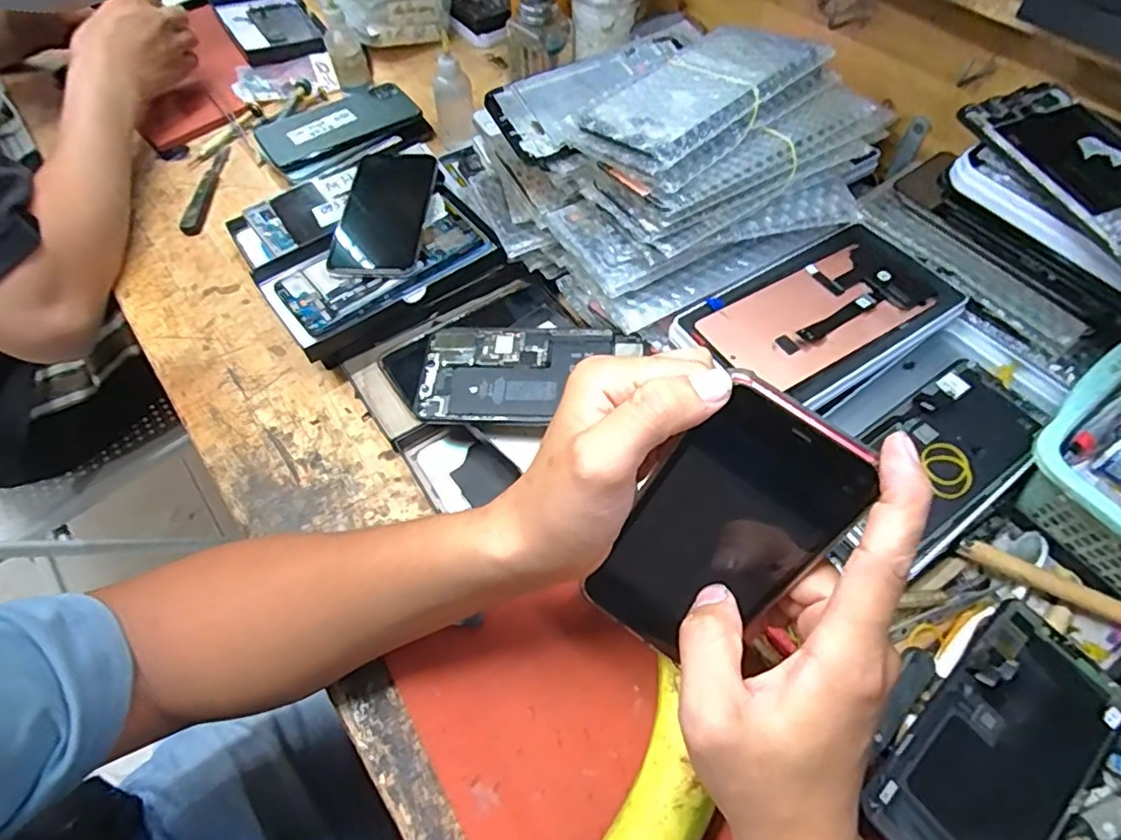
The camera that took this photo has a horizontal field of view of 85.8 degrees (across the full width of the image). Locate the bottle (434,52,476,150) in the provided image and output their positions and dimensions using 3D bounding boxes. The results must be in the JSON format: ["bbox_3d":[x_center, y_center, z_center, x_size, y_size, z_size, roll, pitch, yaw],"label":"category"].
[{"bbox_3d":[-0.105,-0.312,0.588,0.037,0.074,0.031,-9,58,-3],"label":"bottle"}]

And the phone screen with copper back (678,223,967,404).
[{"bbox_3d":[0.175,-0.073,0.405,0.171,0.007,0.095,-29,61,-15],"label":"phone screen with copper back"}]

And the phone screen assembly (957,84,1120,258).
[{"bbox_3d":[0.307,-0.139,0.343,0.073,0.014,0.152,-19,60,-10],"label":"phone screen assembly"}]

